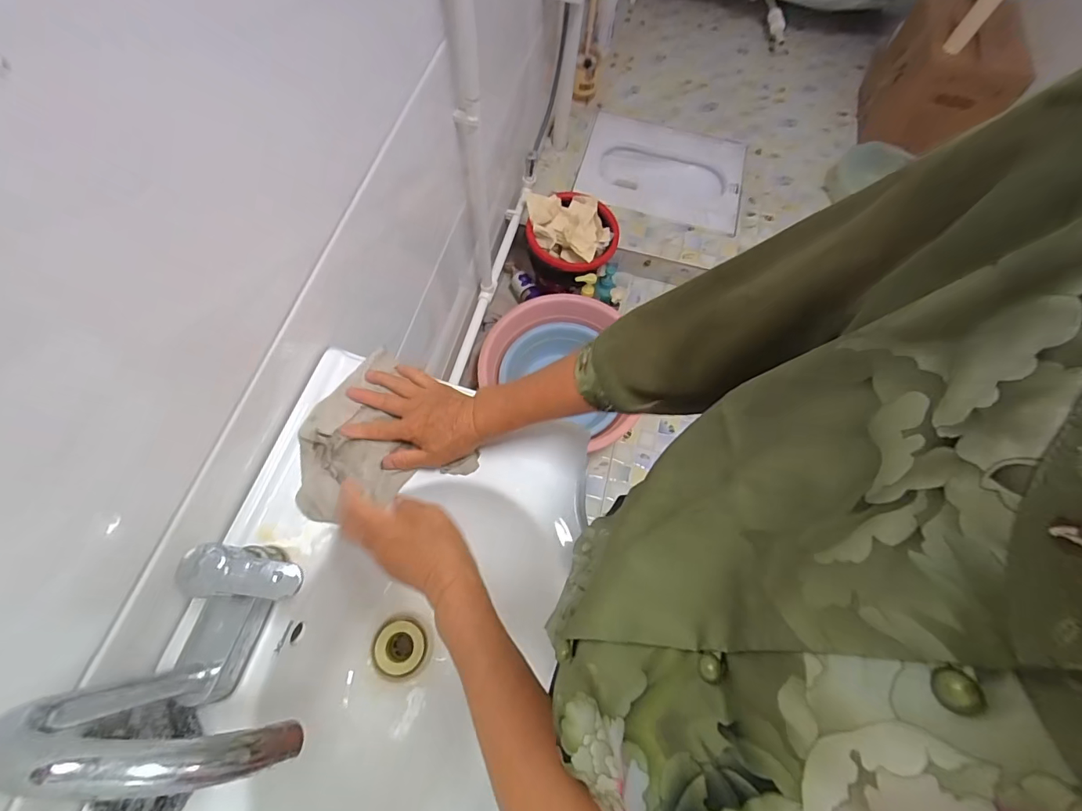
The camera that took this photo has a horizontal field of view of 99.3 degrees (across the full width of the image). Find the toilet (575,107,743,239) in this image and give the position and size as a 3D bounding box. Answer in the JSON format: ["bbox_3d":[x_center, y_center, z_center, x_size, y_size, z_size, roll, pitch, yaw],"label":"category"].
[{"bbox_3d":[0.401,-0.774,1.546,0.518,0.132,0.374,15,69,3],"label":"toilet"}]

